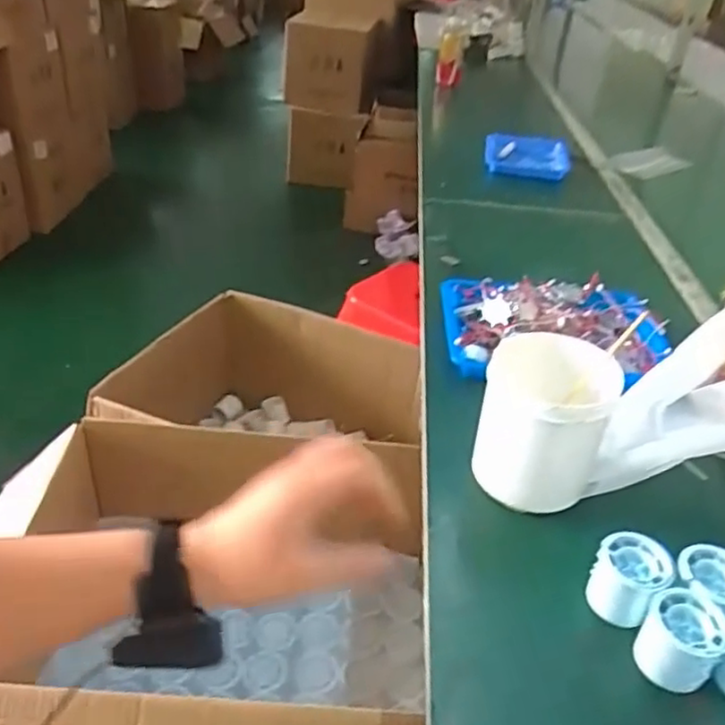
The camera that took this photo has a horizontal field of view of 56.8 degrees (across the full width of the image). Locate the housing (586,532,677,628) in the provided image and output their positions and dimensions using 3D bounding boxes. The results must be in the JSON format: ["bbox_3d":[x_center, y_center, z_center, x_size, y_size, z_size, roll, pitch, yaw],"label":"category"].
[{"bbox_3d":[0.215,0.176,0.543,0.053,0.051,0.062,28,41,29],"label":"housing"}]

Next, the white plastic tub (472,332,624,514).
[{"bbox_3d":[0.162,0.063,0.621,0.111,0.137,0.116,4,35,-3],"label":"white plastic tub"}]

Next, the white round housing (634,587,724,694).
[{"bbox_3d":[0.237,0.209,0.499,0.050,0.058,0.054,4,35,-3],"label":"white round housing"}]

